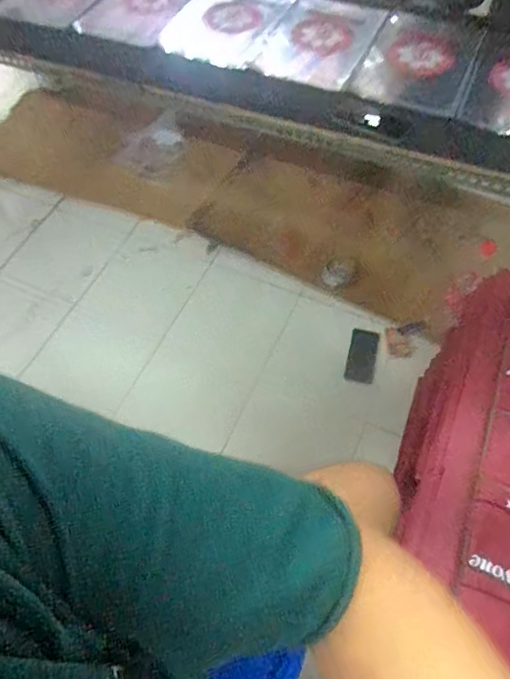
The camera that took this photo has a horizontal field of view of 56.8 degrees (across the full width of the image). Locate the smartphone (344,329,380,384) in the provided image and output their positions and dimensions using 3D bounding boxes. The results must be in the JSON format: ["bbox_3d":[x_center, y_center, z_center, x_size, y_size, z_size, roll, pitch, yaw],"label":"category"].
[{"bbox_3d":[0.292,0.046,1.282,0.077,0.010,0.147,9,75,18],"label":"smartphone"}]

